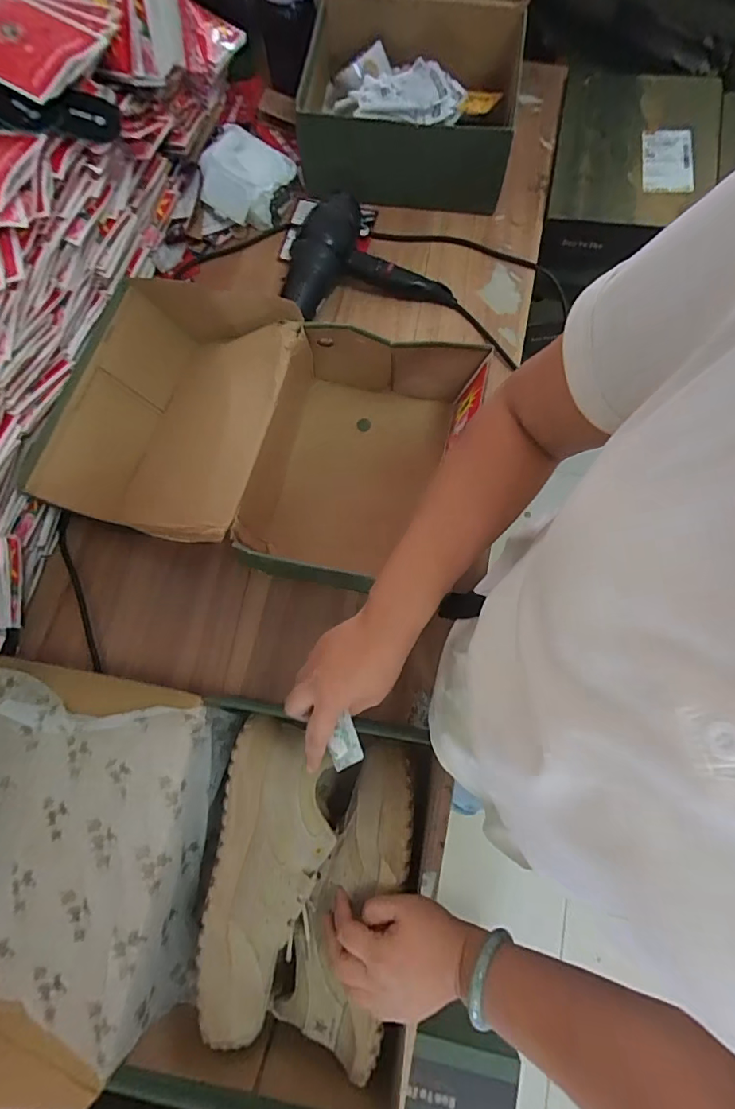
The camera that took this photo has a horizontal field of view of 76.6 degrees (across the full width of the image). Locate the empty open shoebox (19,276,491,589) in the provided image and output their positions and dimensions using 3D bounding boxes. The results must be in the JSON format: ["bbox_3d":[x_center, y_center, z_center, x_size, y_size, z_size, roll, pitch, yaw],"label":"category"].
[{"bbox_3d":[-0.150,-0.159,0.619,0.526,0.135,0.328,16,78,5],"label":"empty open shoebox"}]

